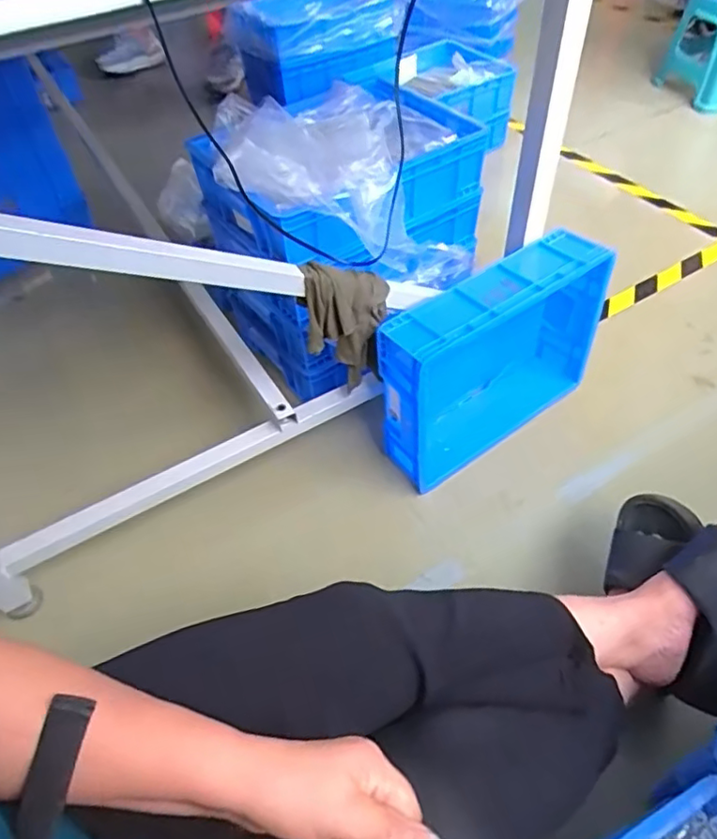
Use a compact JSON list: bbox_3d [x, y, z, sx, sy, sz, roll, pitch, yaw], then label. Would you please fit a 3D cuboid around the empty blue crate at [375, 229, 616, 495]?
[{"bbox_3d":[0.221,-0.101,1.003,0.407,0.319,0.122,-31,55,-21],"label":"empty blue crate"}]

